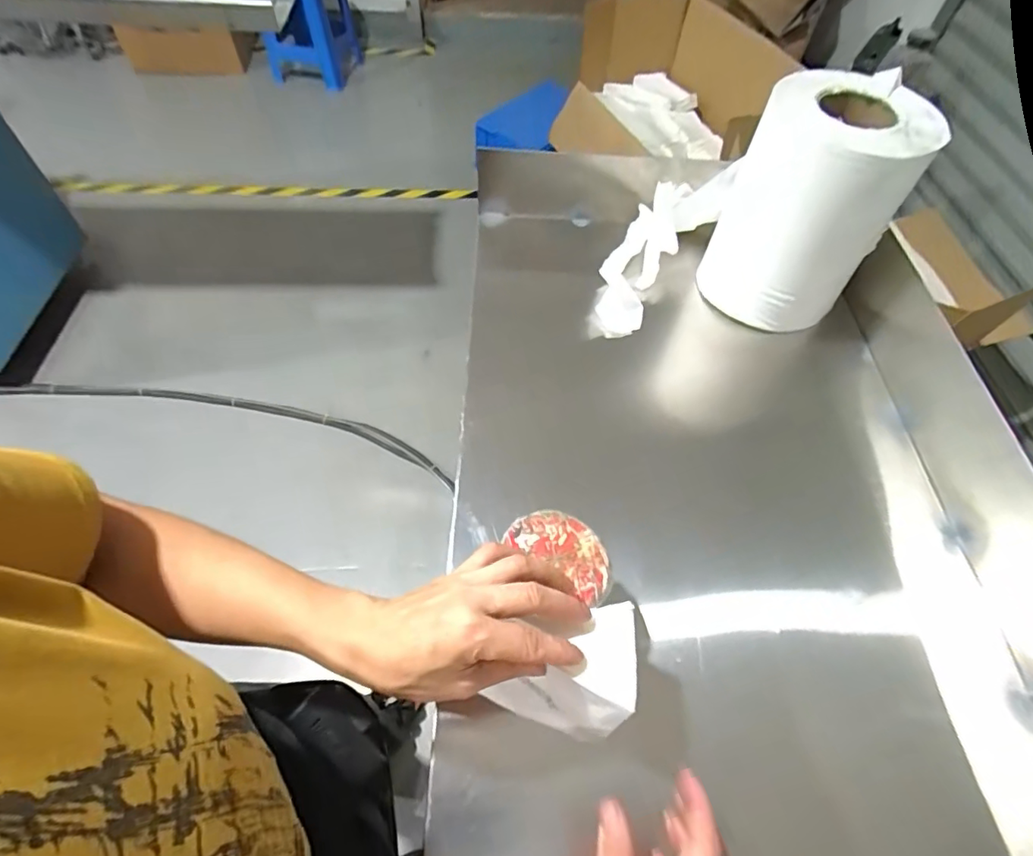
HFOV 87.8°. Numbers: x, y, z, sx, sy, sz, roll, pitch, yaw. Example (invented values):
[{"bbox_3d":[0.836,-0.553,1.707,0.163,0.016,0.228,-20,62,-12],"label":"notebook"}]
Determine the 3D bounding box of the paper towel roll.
[{"bbox_3d":[0.328,-0.246,0.621,0.162,0.228,0.169,1,57,-2],"label":"paper towel roll"}]

